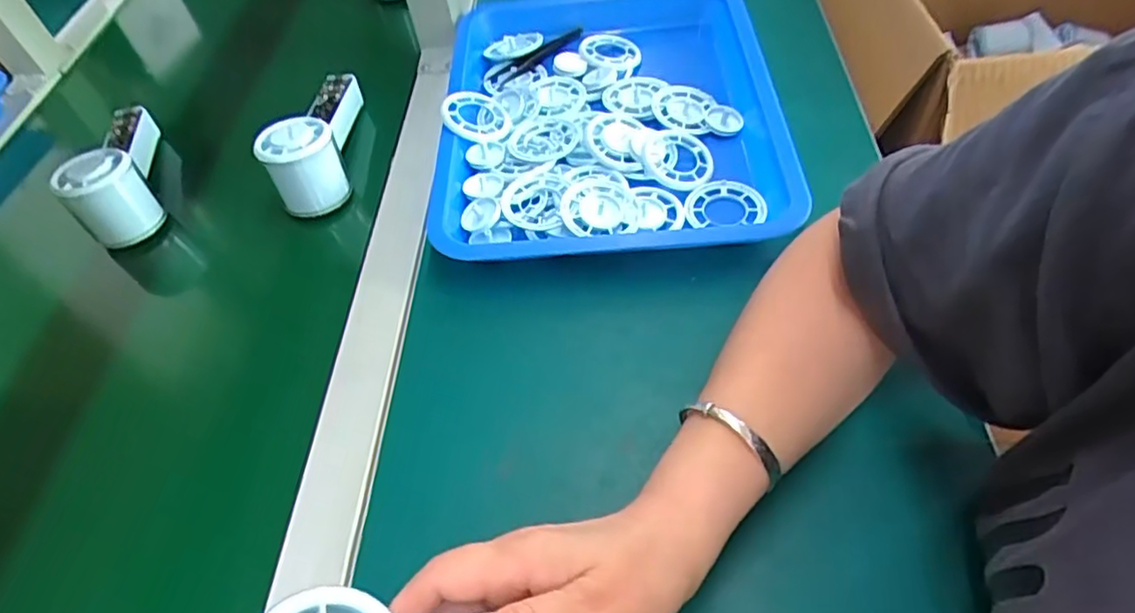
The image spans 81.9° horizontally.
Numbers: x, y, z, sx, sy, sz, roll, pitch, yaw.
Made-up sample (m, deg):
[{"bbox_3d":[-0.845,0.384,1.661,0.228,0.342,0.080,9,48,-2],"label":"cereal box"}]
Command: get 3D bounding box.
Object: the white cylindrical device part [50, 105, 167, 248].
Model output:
[{"bbox_3d":[-0.375,-0.115,0.550,0.054,0.073,0.148,-20,53,-10],"label":"white cylindrical device part"}]

